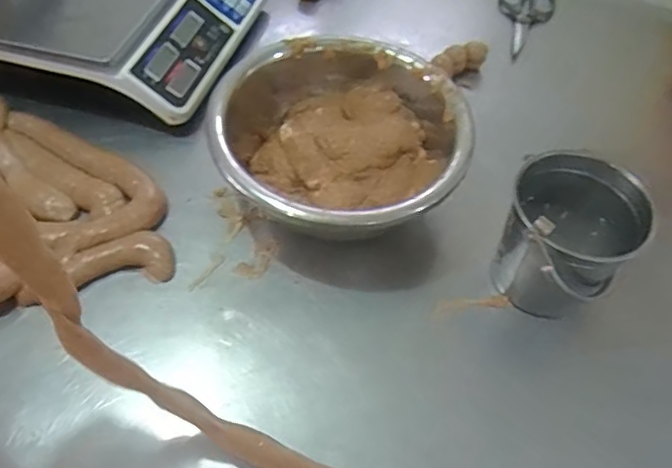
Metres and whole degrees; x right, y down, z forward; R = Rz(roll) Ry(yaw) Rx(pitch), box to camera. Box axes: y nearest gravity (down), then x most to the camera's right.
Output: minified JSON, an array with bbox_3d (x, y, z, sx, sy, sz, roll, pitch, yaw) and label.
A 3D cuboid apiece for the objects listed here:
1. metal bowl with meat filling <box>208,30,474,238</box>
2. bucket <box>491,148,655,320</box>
[{"bbox_3d":[0.008,-0.103,0.689,0.286,0.115,0.279,1,55,-2],"label":"metal bowl with meat filling"},{"bbox_3d":[0.239,0.011,0.597,0.115,0.140,0.125,1,55,-2],"label":"bucket"}]

